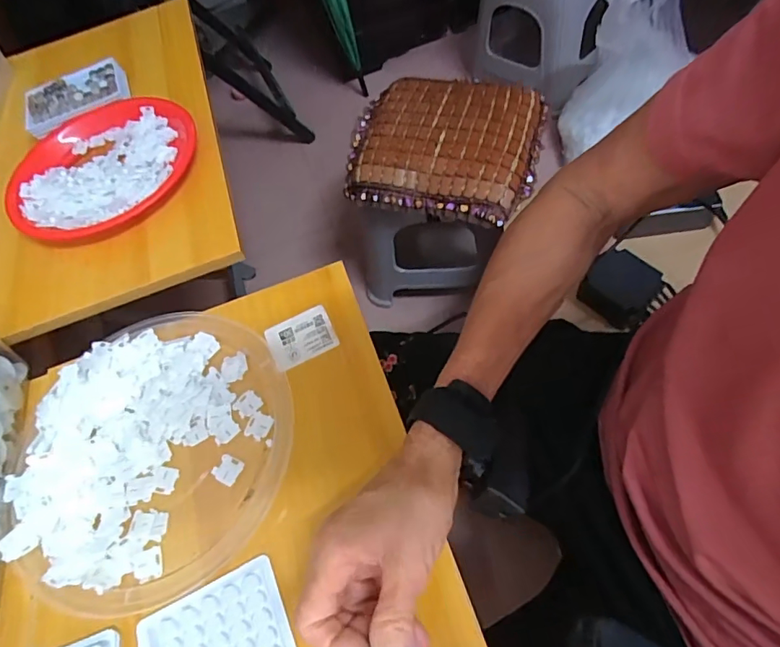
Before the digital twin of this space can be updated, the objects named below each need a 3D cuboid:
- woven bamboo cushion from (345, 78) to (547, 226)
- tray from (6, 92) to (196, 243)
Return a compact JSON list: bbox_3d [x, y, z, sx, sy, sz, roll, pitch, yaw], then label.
[{"bbox_3d":[0.086,-0.301,0.813,0.306,0.050,0.262,12,75,14],"label":"woven bamboo cushion"},{"bbox_3d":[-0.350,-0.188,0.592,0.221,0.031,0.216,-9,59,4],"label":"tray"}]

